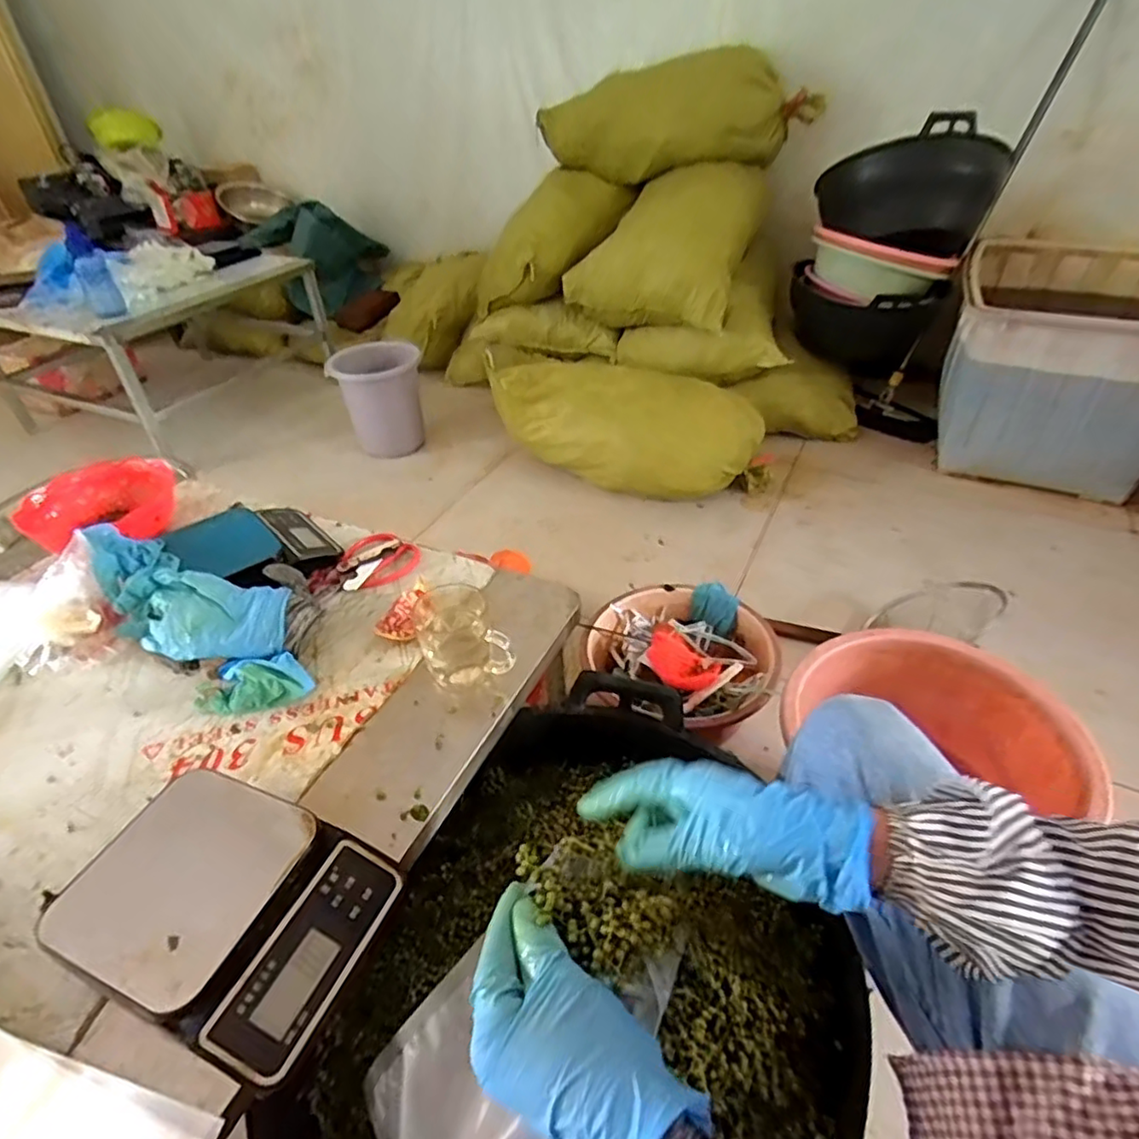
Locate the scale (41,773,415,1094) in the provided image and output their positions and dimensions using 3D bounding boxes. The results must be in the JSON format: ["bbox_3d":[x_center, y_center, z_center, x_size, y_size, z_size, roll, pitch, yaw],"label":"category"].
[{"bbox_3d":[-0.248,0.242,0.463,0.205,0.048,0.151,13,42,18],"label":"scale"}]

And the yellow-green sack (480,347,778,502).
[{"bbox_3d":[0.152,-0.370,1.661,0.698,0.308,0.172,6,40,11],"label":"yellow-green sack"}]

